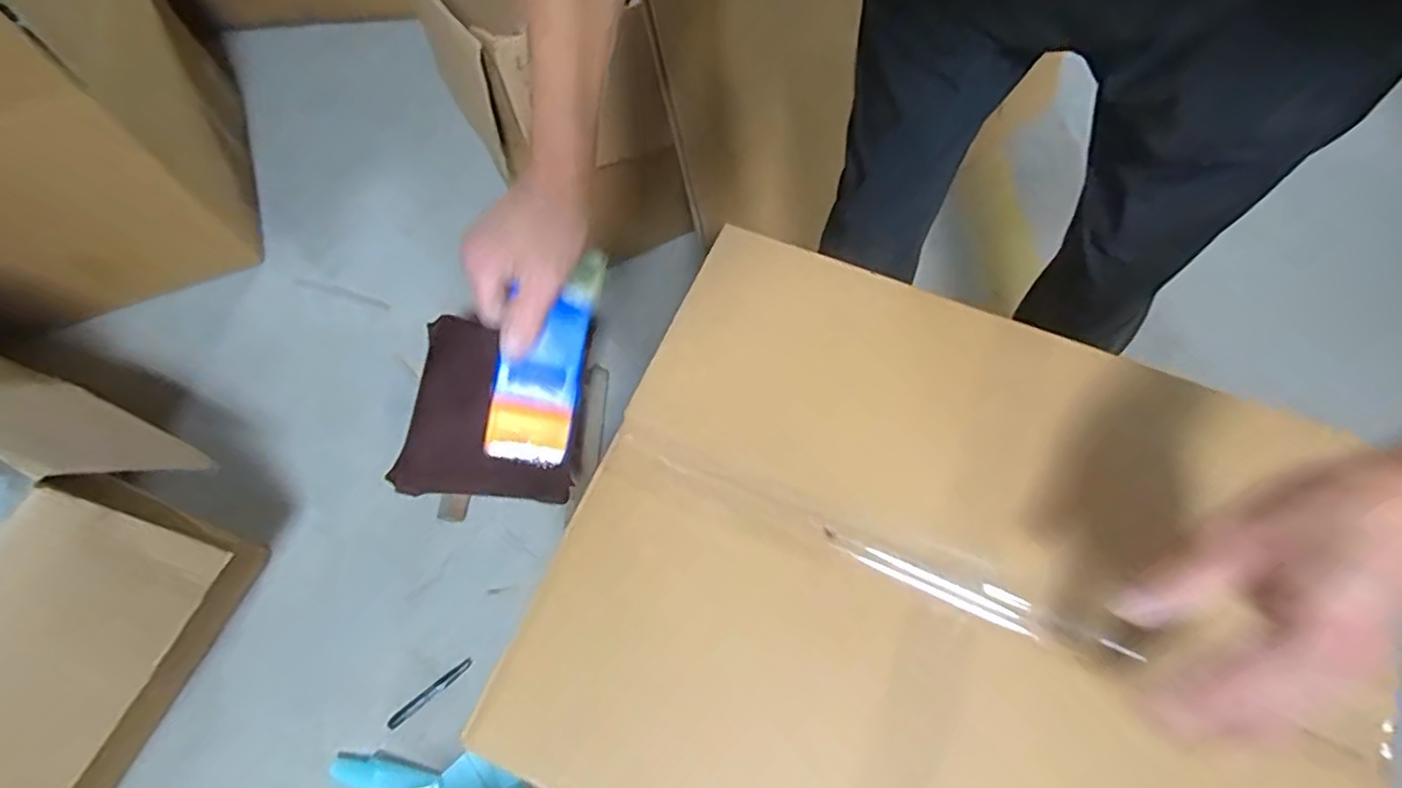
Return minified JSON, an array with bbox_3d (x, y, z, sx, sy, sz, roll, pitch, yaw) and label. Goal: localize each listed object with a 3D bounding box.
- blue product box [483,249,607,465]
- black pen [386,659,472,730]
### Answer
[{"bbox_3d":[-0.117,-0.008,0.469,0.058,0.023,0.118,13,89,-13],"label":"blue product box"},{"bbox_3d":[-0.398,0.439,0.960,0.133,0.011,0.018,-38,69,-15],"label":"black pen"}]

